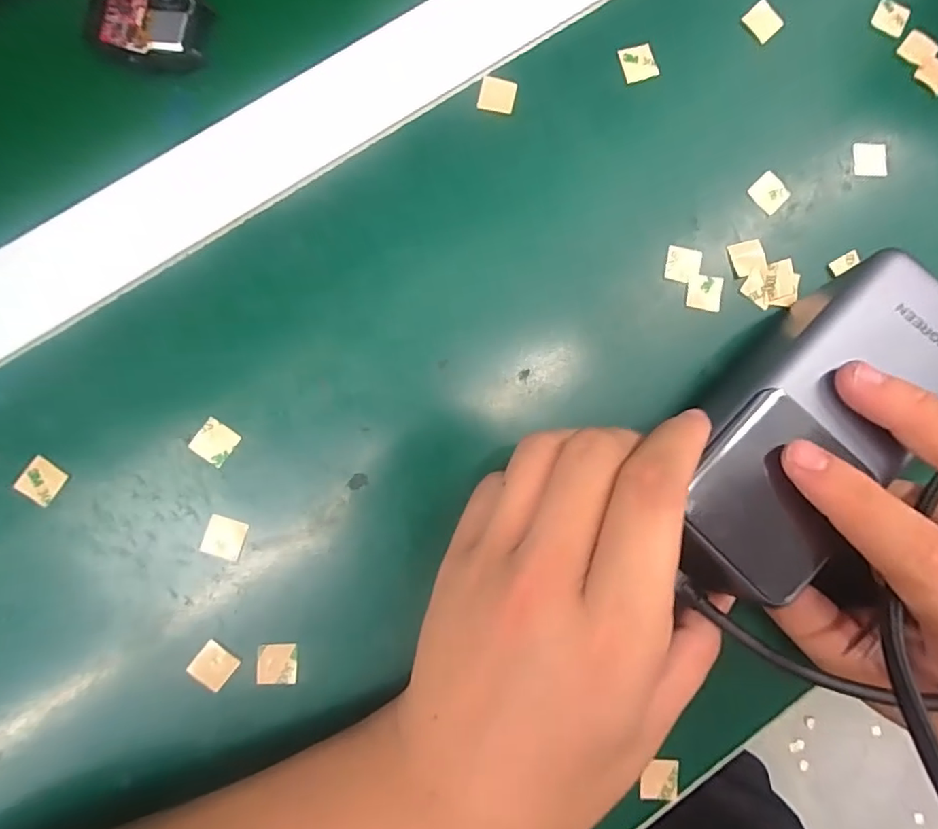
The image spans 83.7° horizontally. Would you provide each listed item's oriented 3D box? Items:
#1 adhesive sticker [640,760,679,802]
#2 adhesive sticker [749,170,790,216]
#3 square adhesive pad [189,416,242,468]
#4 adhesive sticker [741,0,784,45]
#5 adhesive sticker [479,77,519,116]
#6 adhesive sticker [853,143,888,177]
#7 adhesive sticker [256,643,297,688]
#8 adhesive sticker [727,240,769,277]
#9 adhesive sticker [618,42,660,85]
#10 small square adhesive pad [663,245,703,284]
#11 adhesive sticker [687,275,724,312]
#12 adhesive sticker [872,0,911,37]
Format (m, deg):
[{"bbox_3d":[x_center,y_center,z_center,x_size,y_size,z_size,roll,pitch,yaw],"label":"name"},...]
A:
[{"bbox_3d":[0.078,0.150,0.214,0.016,0.004,0.015,-1,86,-3],"label":"adhesive sticker"},{"bbox_3d":[0.134,-0.099,0.233,0.016,0.004,0.014,43,85,1],"label":"adhesive sticker"},{"bbox_3d":[-0.101,0.011,0.208,0.014,0.004,0.015,37,84,-13],"label":"square adhesive pad"},{"bbox_3d":[0.135,-0.181,0.239,0.017,0.004,0.016,-44,89,-5],"label":"adhesive sticker"},{"bbox_3d":[0.012,-0.139,0.228,0.016,0.004,0.015,11,85,-1],"label":"adhesive sticker"},{"bbox_3d":[0.184,-0.117,0.240,0.014,0.004,0.017,-4,78,7],"label":"adhesive sticker"},{"bbox_3d":[-0.075,0.098,0.205,0.015,0.004,0.015,2,79,-18],"label":"adhesive sticker"},{"bbox_3d":[0.123,-0.069,0.230,0.014,0.004,0.015,-19,87,-4],"label":"adhesive sticker"},{"bbox_3d":[0.076,-0.157,0.234,0.016,0.004,0.015,-14,95,0],"label":"adhesive sticker"},{"bbox_3d":[0.094,-0.066,0.229,0.015,0.004,0.015,9,86,-2],"label":"small square adhesive pad"},{"bbox_3d":[0.103,-0.053,0.227,0.015,0.004,0.015,8,85,-2],"label":"adhesive sticker"},{"bbox_3d":[0.198,-0.186,0.245,0.015,0.004,0.015,29,85,0],"label":"adhesive sticker"}]

